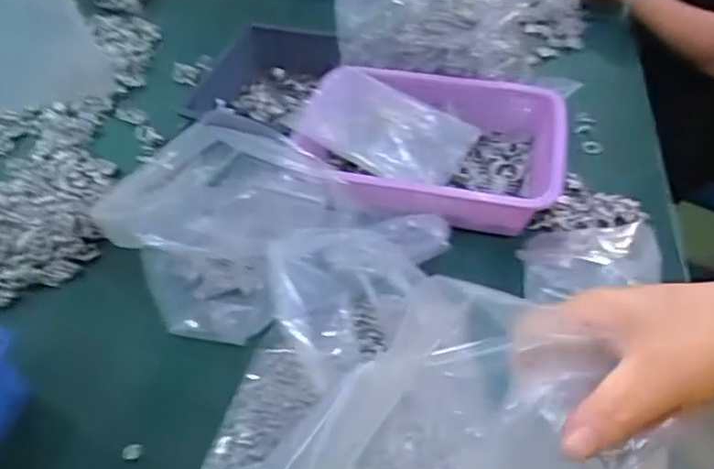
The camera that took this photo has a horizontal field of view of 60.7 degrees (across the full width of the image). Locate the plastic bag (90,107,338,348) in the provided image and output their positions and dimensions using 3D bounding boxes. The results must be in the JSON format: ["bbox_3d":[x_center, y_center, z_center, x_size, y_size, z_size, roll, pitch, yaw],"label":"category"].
[{"bbox_3d":[-0.132,-0.012,0.622,0.163,0.106,0.196,24,51,22],"label":"plastic bag"}]

